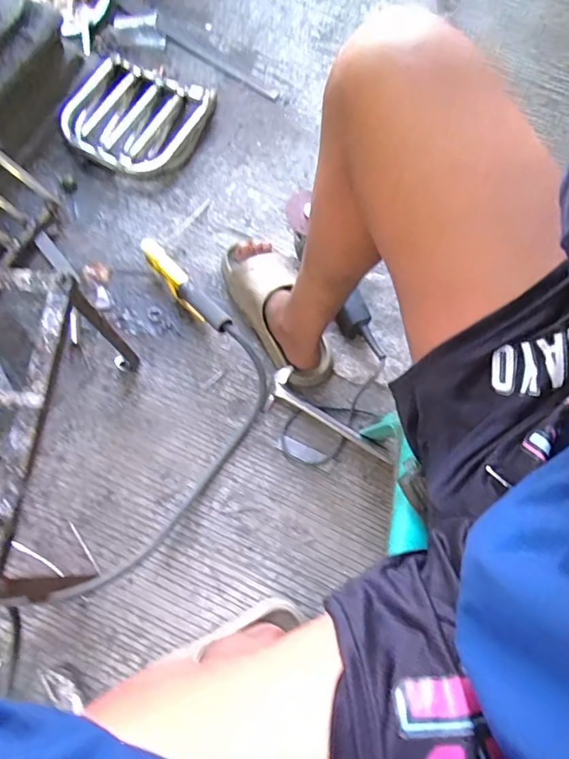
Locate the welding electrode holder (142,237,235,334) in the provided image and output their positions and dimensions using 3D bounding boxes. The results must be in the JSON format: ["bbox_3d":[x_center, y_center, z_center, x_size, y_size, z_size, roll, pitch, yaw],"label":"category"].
[{"bbox_3d":[-0.171,-0.155,0.836,0.032,0.111,0.235,-40,78,-13],"label":"welding electrode holder"}]

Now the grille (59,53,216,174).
[{"bbox_3d":[-0.299,-0.532,0.977,0.249,0.051,0.257,25,73,6],"label":"grille"}]

